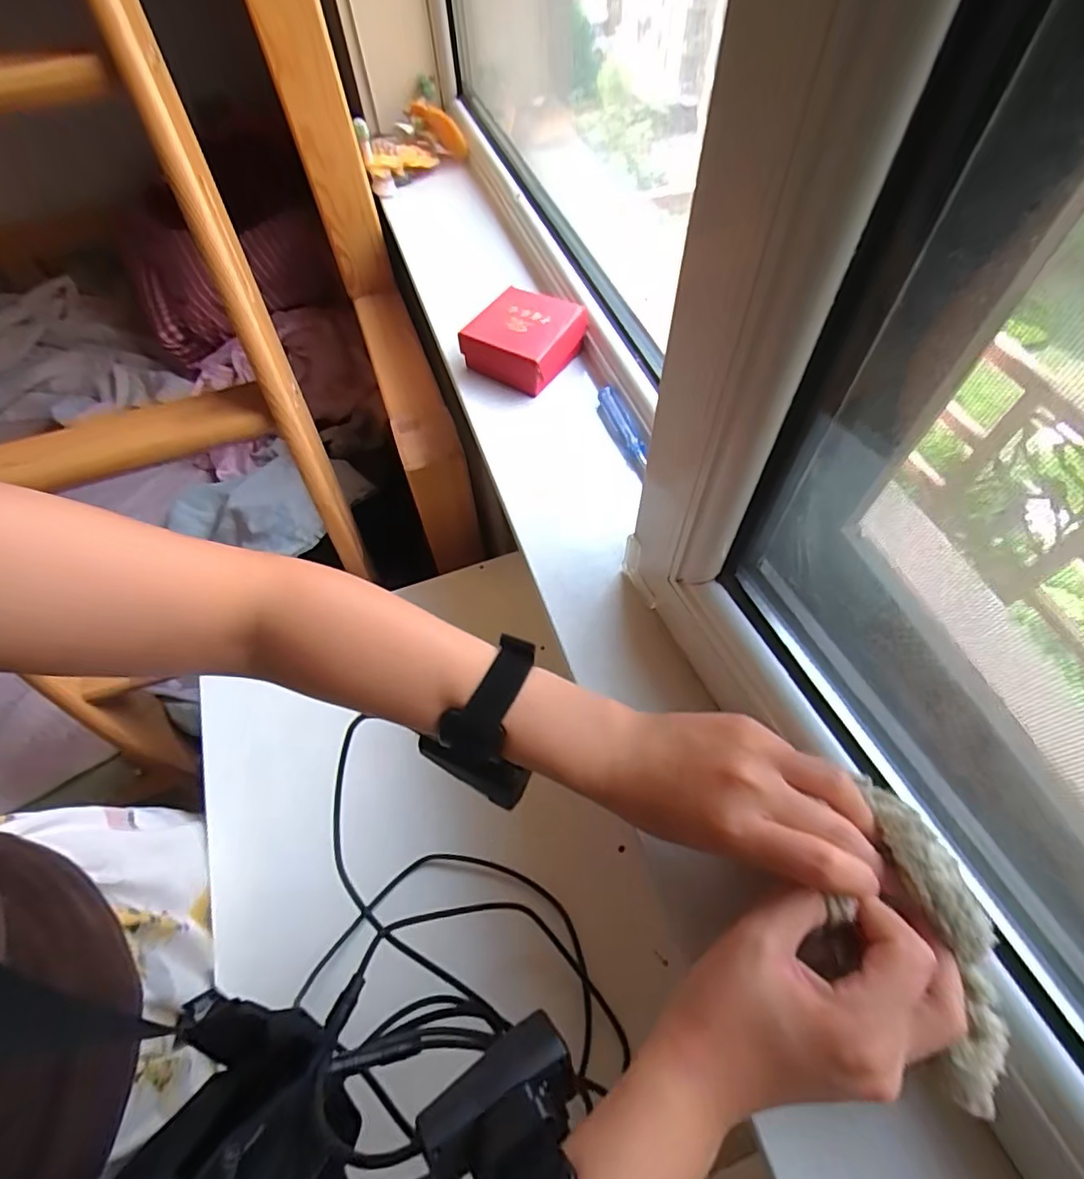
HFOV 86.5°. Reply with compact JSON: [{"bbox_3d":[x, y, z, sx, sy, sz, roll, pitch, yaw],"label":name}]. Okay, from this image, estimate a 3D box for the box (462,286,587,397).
[{"bbox_3d":[-0.015,-0.242,0.557,0.093,0.042,0.090,31,65,19],"label":"box"}]

